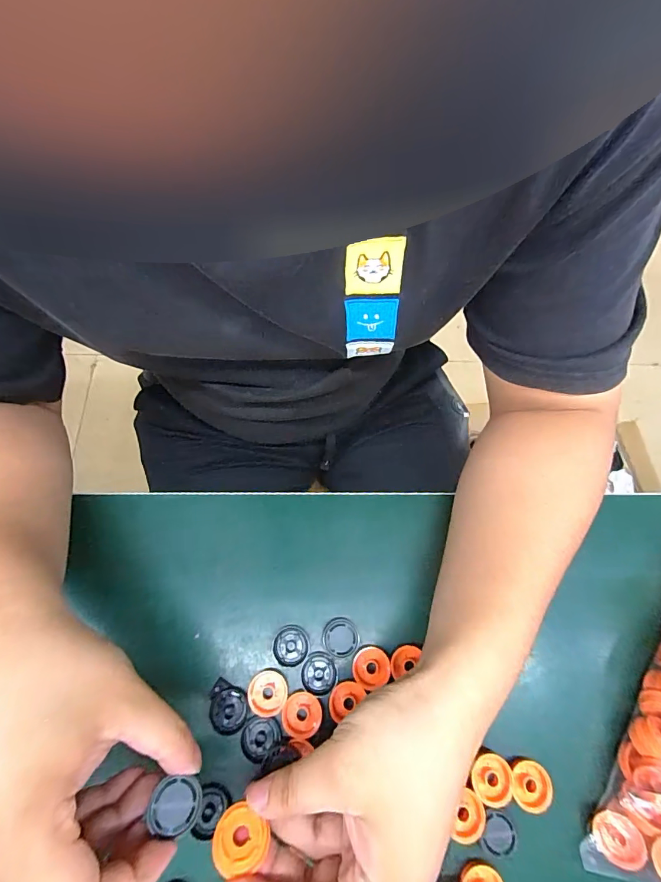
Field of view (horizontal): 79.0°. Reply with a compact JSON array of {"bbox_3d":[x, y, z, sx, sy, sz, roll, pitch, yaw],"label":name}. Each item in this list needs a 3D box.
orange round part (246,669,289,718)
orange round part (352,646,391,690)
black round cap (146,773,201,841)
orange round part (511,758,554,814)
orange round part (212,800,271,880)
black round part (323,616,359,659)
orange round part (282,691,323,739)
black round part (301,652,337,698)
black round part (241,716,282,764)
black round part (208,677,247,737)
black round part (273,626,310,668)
[{"bbox_3d":[-0.042,0.170,0.270,0.026,0.005,0.026,0,63,0],"label":"orange round part"},{"bbox_3d":[0.028,0.155,0.275,0.025,0.004,0.024,0,63,0],"label":"orange round part"},{"bbox_3d":[-0.076,0.181,0.199,0.022,0.008,0.022,10,53,-17],"label":"black round cap"},{"bbox_3d":[0.128,0.219,0.255,0.020,0.011,0.026,13,64,6],"label":"orange round part"},{"bbox_3d":[-0.046,0.195,0.198,0.025,0.008,0.023,-15,44,-13],"label":"orange round part"},{"bbox_3d":[0.007,0.139,0.284,0.025,0.004,0.025,0,63,0],"label":"black round part"},{"bbox_3d":[-0.019,0.180,0.263,0.025,0.004,0.025,-5,64,-3],"label":"orange round part"},{"bbox_3d":[-0.008,0.160,0.274,0.024,0.004,0.026,-4,64,-3],"label":"black round part"},{"bbox_3d":[-0.046,0.194,0.261,0.025,0.005,0.024,0,63,0],"label":"black round part"},{"bbox_3d":[-0.069,0.177,0.267,0.024,0.004,0.032,-9,64,-5],"label":"black round part"},{"bbox_3d":[-0.028,0.144,0.283,0.025,0.004,0.025,0,63,0],"label":"black round part"}]

